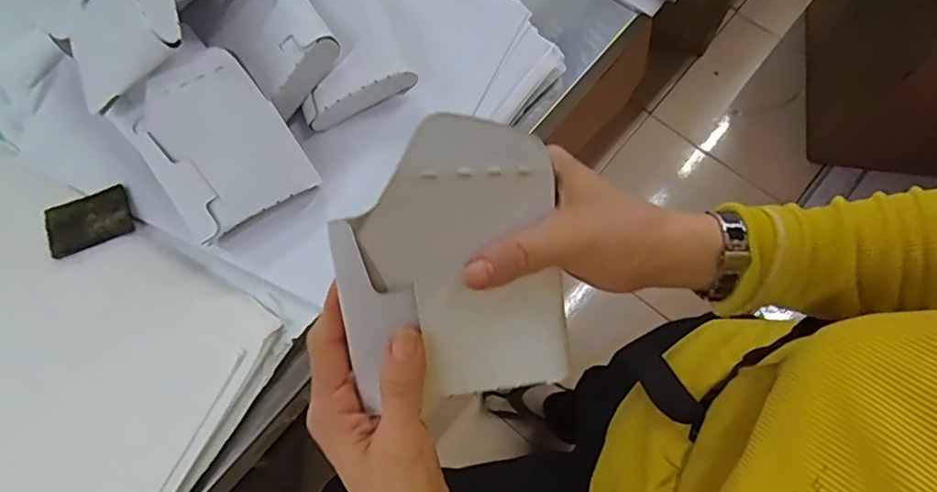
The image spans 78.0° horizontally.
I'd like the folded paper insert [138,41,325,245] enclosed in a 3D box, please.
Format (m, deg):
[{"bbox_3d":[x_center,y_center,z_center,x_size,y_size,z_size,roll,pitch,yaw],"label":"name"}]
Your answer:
[{"bbox_3d":[-0.214,-0.087,0.496,0.112,0.018,0.135,-33,100,-9],"label":"folded paper insert"}]

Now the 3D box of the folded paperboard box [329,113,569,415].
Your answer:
[{"bbox_3d":[-0.007,0.011,0.282,0.108,0.013,0.141,-11,110,-12],"label":"folded paperboard box"}]

